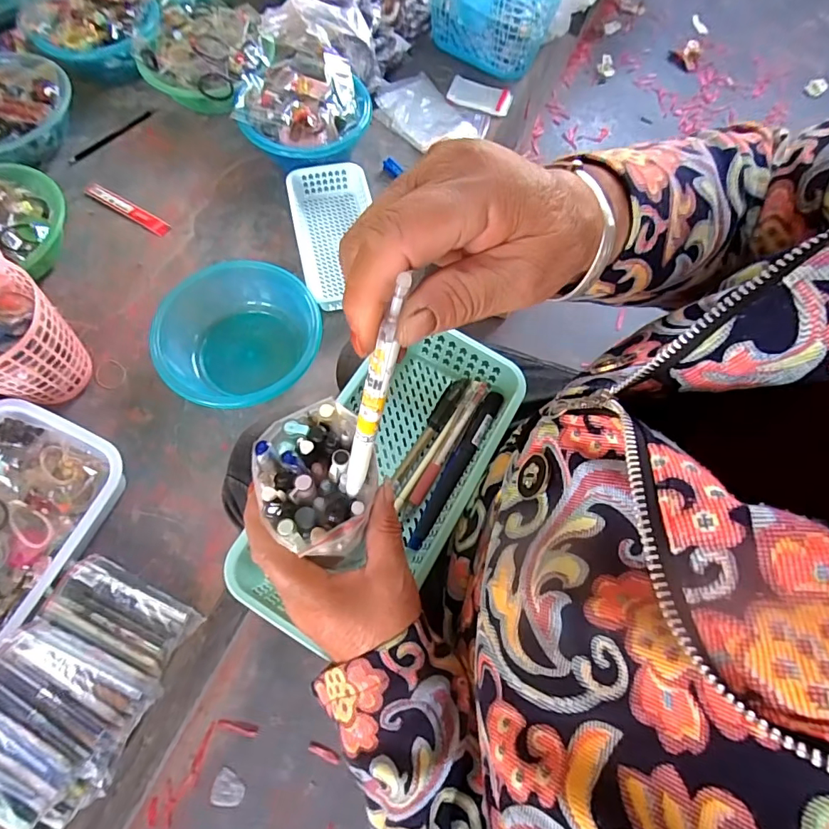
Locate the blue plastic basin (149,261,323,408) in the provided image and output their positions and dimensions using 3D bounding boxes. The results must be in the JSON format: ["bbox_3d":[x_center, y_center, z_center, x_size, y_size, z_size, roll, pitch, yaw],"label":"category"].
[{"bbox_3d":[-0.252,-0.103,0.694,0.207,0.081,0.210,1,69,-2],"label":"blue plastic basin"}]

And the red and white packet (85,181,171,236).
[{"bbox_3d":[-0.492,-0.352,0.811,0.187,0.008,0.027,31,71,9],"label":"red and white packet"}]

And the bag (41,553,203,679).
[{"bbox_3d":[-0.345,0.238,0.569,0.150,0.057,0.075,26,70,7],"label":"bag"}]

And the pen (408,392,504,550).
[{"bbox_3d":[0.035,0.044,0.402,0.017,0.020,0.147,30,69,11],"label":"pen"}]

